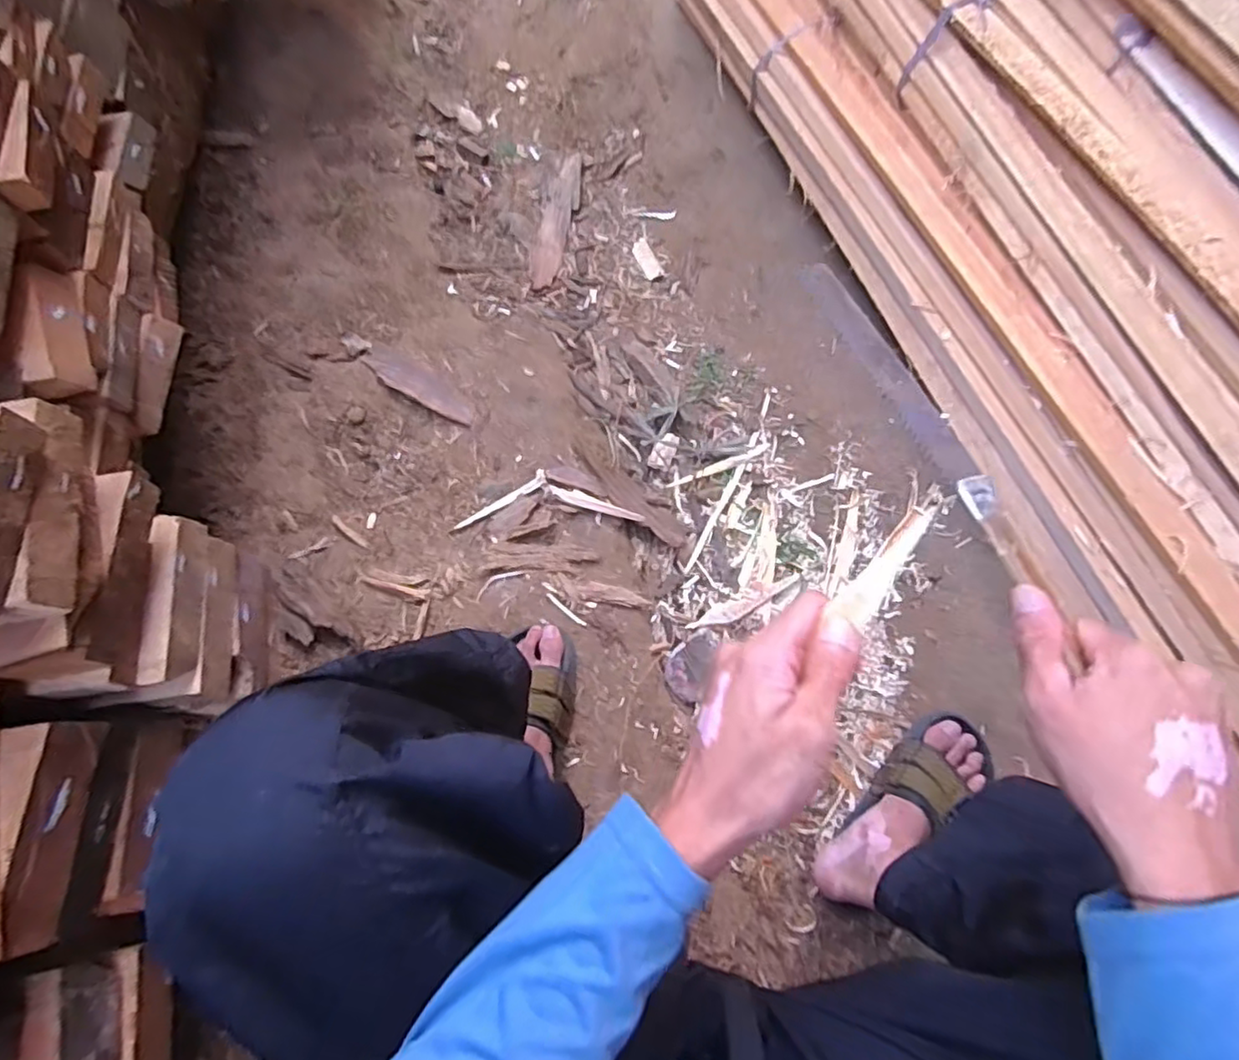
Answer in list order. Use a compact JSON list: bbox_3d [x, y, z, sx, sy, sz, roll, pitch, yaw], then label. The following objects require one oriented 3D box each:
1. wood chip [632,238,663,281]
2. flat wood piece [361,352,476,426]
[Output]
[{"bbox_3d":[0.044,-0.445,1.072,0.030,0.008,0.080,-23,77,-5],"label":"wood chip"},{"bbox_3d":[-0.280,-0.204,0.919,0.178,0.007,0.052,30,60,7],"label":"flat wood piece"}]

